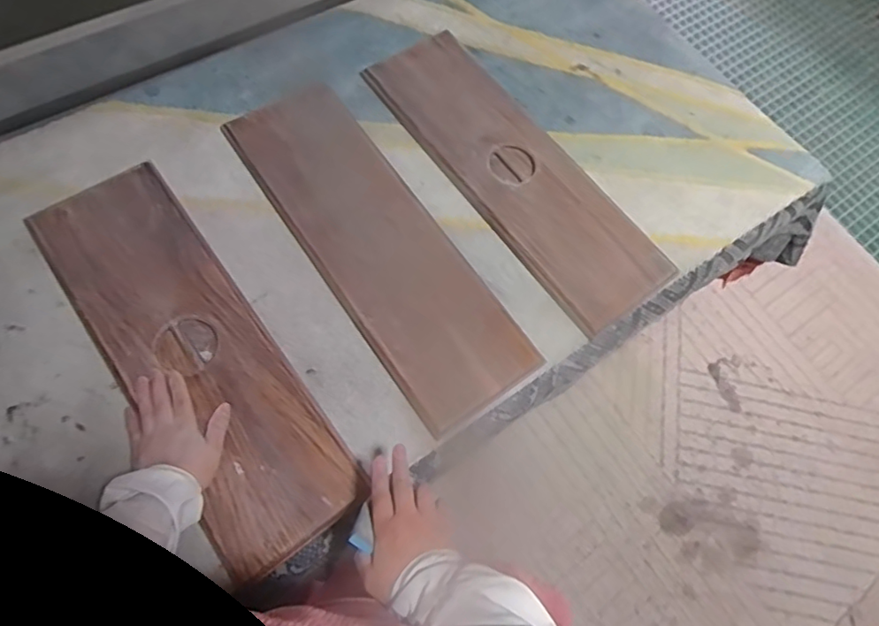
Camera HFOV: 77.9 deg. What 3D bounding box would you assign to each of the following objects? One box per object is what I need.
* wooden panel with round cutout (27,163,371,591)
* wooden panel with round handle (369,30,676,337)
[{"bbox_3d":[-0.309,0.049,0.672,0.181,0.028,0.541,-35,76,-14],"label":"wooden panel with round cutout"},{"bbox_3d":[0.113,-0.218,0.827,0.179,0.025,0.542,-36,79,-17],"label":"wooden panel with round handle"}]

